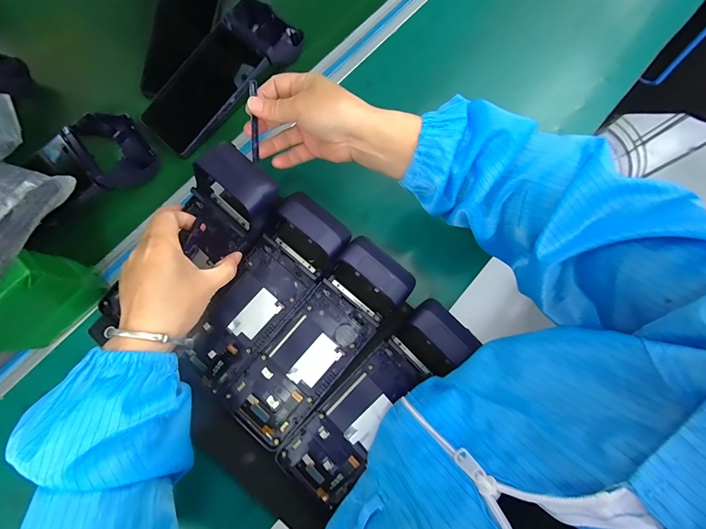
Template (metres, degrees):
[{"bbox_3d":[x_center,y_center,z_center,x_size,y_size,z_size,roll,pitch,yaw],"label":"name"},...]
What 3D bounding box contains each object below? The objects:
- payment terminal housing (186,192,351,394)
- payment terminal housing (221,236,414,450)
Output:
[{"bbox_3d":[-0.095,0.028,0.344,0.079,0.053,0.210,38,91,11],"label":"payment terminal housing"},{"bbox_3d":[-0.035,0.079,0.334,0.083,0.055,0.223,40,88,11],"label":"payment terminal housing"}]

